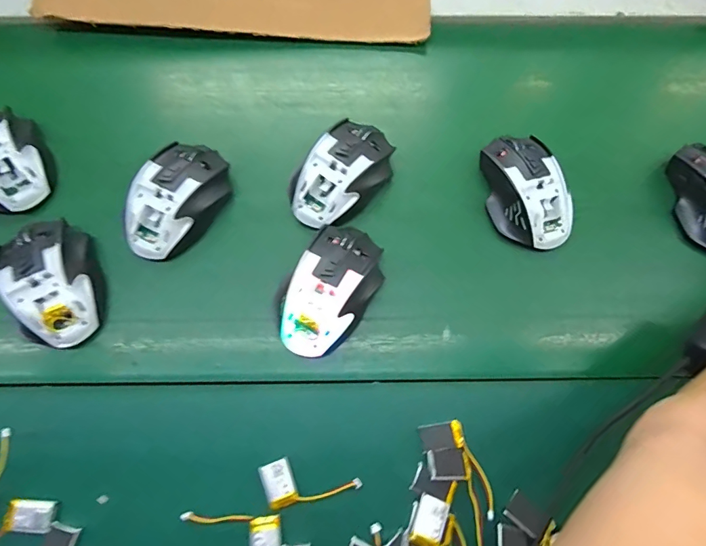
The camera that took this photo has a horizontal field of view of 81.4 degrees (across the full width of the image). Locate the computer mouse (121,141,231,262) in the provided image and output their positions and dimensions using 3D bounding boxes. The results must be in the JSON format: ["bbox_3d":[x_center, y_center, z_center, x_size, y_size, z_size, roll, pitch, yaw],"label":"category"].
[{"bbox_3d":[-0.164,-0.068,0.382,0.076,0.043,0.119,22,73,8],"label":"computer mouse"}]

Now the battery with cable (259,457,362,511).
[{"bbox_3d":[-0.033,0.155,0.313,0.070,0.011,0.033,-13,71,-3],"label":"battery with cable"}]

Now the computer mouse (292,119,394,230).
[{"bbox_3d":[-0.011,-0.093,0.389,0.077,0.038,0.111,34,75,11],"label":"computer mouse"}]

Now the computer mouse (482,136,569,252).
[{"bbox_3d":[0.160,-0.078,0.381,0.061,0.035,0.109,-12,71,-3],"label":"computer mouse"}]

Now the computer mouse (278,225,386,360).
[{"bbox_3d":[-0.022,0.014,0.350,0.073,0.035,0.116,26,74,9],"label":"computer mouse"}]

